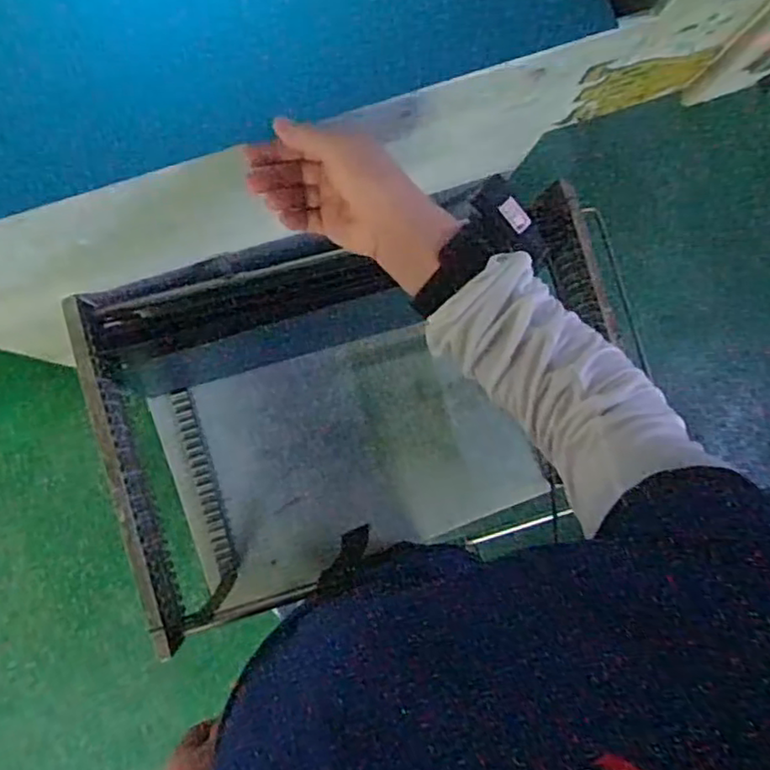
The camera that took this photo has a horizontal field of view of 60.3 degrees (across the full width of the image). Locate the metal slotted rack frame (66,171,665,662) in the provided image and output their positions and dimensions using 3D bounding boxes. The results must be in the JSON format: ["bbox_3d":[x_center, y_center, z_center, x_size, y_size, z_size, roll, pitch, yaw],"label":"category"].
[{"bbox_3d":[-0.009,0.026,0.931,0.673,0.245,0.440,-16,87,-7],"label":"metal slotted rack frame"}]

